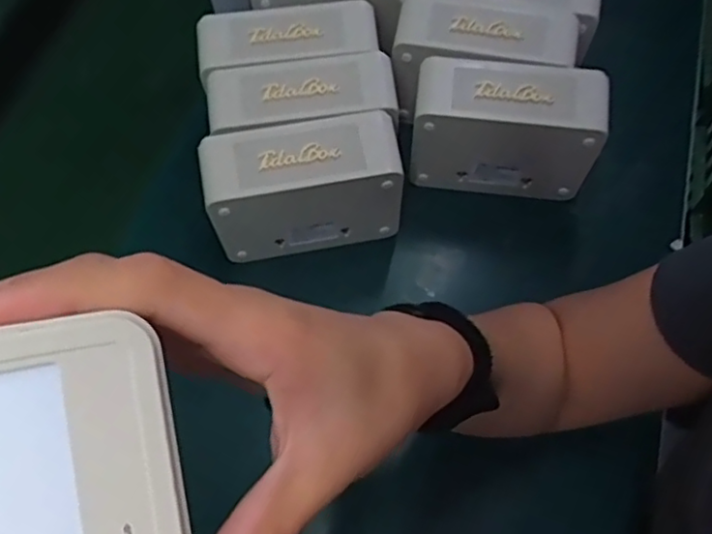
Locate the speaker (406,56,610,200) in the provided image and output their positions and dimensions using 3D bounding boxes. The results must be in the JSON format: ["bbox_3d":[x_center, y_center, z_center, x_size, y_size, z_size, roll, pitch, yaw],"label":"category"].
[{"bbox_3d":[0.115,-0.107,0.513,0.137,0.101,0.051,7,64,5],"label":"speaker"}]

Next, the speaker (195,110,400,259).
[{"bbox_3d":[-0.037,-0.055,0.496,0.139,0.106,0.058,-9,64,-3],"label":"speaker"}]

